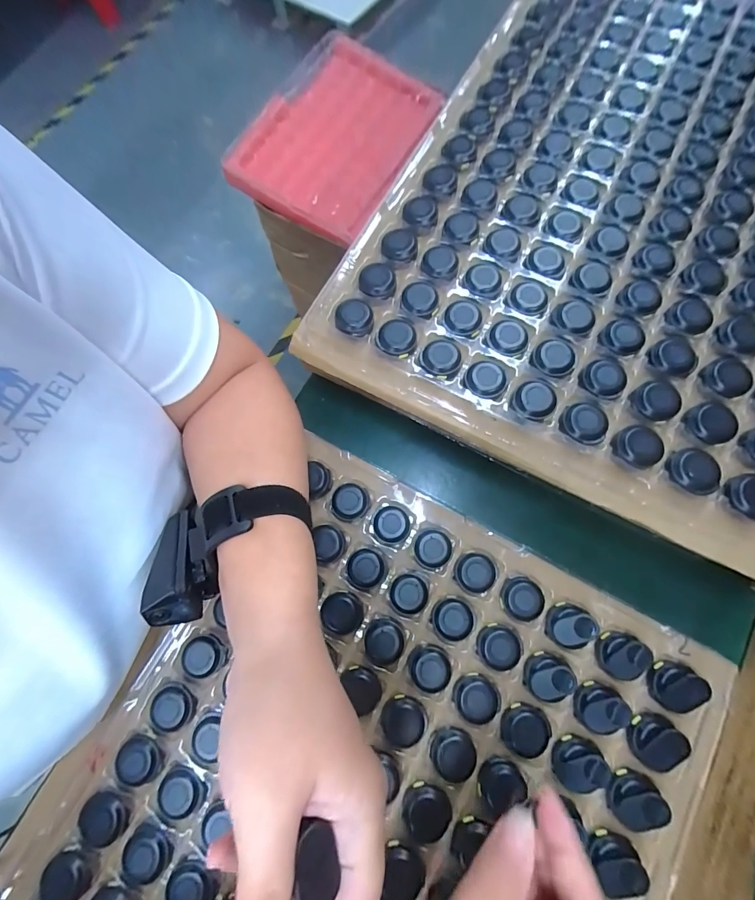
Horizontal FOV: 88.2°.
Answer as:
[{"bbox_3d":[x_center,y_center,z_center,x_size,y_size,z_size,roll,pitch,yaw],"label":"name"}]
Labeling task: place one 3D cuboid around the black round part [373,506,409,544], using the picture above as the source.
[{"bbox_3d":[0.011,0.057,0.301,0.027,0.004,0.026,5,74,5],"label":"black round part"}]

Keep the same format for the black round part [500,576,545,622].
[{"bbox_3d":[0.106,0.108,0.281,0.030,0.006,0.029,-1,74,3],"label":"black round part"}]

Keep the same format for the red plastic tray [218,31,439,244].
[{"bbox_3d":[-0.071,-0.562,0.702,0.292,0.054,0.383,32,78,12],"label":"red plastic tray"}]

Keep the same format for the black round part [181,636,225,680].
[{"bbox_3d":[-0.126,0.150,0.283,0.029,0.004,0.027,-1,74,3],"label":"black round part"}]

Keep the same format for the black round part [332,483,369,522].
[{"bbox_3d":[-0.021,0.041,0.308,0.028,0.005,0.028,-1,74,3],"label":"black round part"}]

